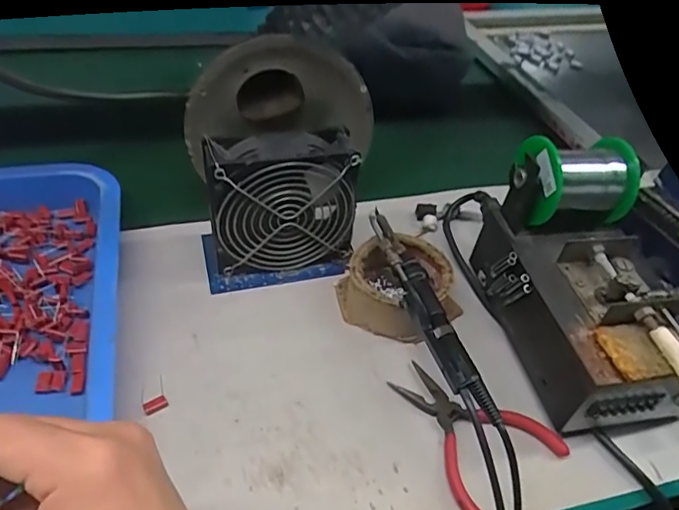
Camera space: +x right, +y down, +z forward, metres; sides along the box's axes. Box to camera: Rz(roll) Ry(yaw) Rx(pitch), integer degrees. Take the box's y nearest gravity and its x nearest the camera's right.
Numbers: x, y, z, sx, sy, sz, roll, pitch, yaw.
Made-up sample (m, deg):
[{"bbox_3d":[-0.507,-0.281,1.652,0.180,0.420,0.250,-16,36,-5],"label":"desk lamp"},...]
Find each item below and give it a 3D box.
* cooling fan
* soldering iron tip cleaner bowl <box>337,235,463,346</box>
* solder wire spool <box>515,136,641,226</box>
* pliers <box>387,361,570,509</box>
[{"bbox_3d":[-0.048,-0.041,0.449,0.120,0.126,0.041,-11,47,-16],"label":"cooling fan"},{"bbox_3d":[0.054,0.025,0.452,0.110,0.047,0.088,19,46,13],"label":"soldering iron tip cleaner bowl"},{"bbox_3d":[0.192,-0.060,0.431,0.089,0.053,0.050,-8,46,-14],"label":"solder wire spool"},{"bbox_3d":[0.089,0.124,0.381,0.088,0.016,0.118,-32,56,-32],"label":"pliers"}]

